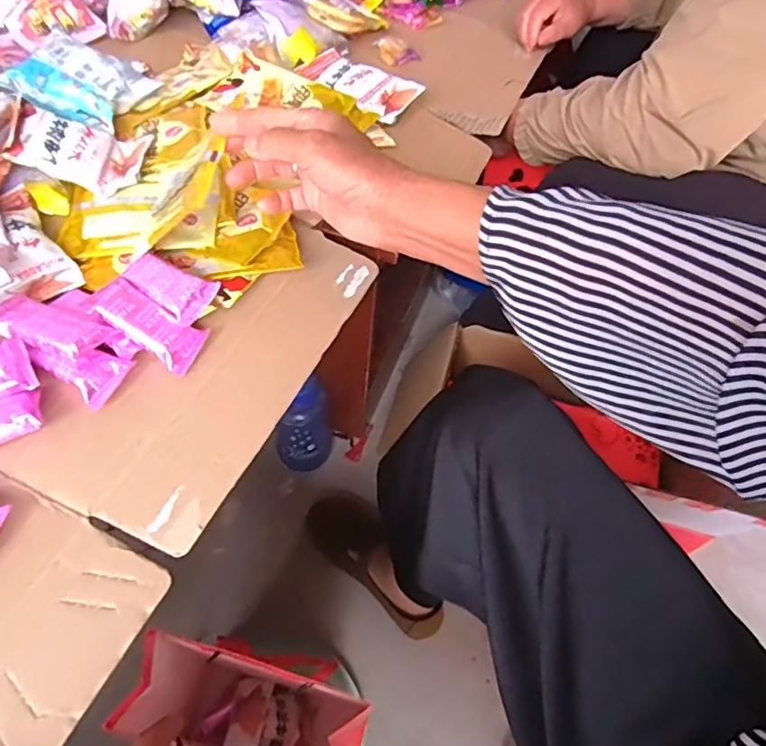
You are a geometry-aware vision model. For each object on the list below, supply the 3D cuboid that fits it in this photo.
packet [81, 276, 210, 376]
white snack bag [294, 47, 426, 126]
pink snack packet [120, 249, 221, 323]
[{"bbox_3d":[-0.189,-0.041,0.450,0.092,0.010,0.042,36,57,-6],"label":"packet"},{"bbox_3d":[-0.030,-0.355,0.678,0.145,0.023,0.072,30,58,17],"label":"white snack bag"},{"bbox_3d":[-0.179,-0.075,0.471,0.077,0.021,0.042,30,58,17],"label":"pink snack packet"}]

